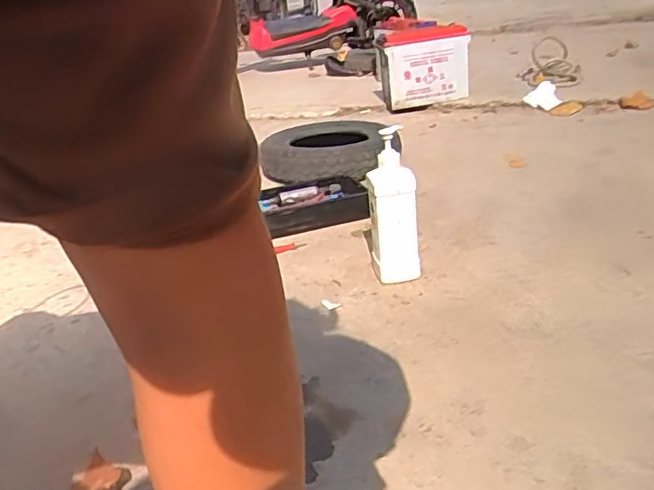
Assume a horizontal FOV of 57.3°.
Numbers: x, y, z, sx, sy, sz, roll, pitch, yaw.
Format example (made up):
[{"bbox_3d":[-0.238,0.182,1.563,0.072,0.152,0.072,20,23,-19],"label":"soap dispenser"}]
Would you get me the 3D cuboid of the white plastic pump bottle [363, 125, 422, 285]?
[{"bbox_3d":[0.118,-0.055,1.096,0.093,0.284,0.080,-7,24,-2],"label":"white plastic pump bottle"}]

